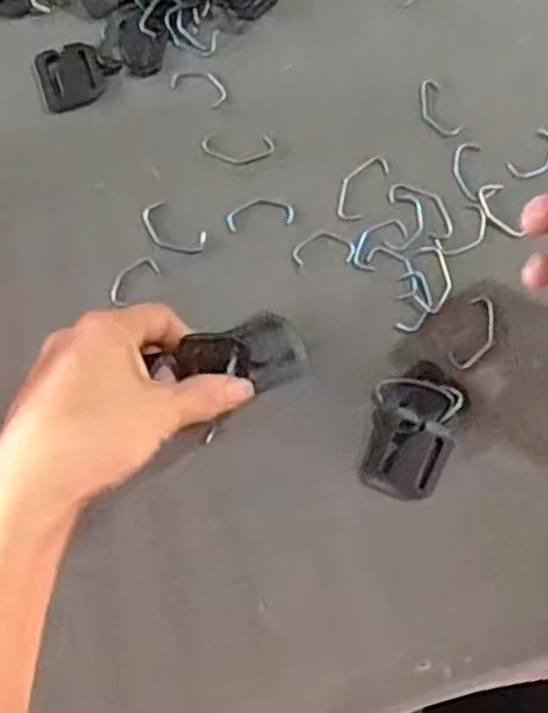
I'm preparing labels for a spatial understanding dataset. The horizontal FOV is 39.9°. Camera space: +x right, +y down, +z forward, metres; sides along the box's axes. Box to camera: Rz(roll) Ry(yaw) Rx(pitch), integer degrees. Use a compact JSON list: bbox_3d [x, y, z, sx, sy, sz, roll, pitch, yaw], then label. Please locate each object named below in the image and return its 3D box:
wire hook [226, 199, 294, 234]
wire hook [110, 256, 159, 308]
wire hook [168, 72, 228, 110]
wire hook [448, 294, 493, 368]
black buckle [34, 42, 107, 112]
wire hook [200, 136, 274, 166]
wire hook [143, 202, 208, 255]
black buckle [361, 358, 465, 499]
[{"bbox_3d":[-0.008,-0.076,0.397,0.036,0.004,0.018,-10,73,-3],"label":"wire hook"},{"bbox_3d":[-0.073,-0.040,0.387,0.015,0.004,0.031,44,77,12],"label":"wire hook"},{"bbox_3d":[-0.041,-0.151,0.419,0.033,0.004,0.018,33,76,9],"label":"wire hook"},{"bbox_3d":[0.104,-0.012,0.385,0.018,0.004,0.042,24,74,7],"label":"wire hook"},{"bbox_3d":[-0.112,-0.157,0.419,0.035,0.004,0.037,-19,74,-6],"label":"black buckle"},{"bbox_3d":[-0.020,-0.113,0.409,0.039,0.004,0.017,2,73,0],"label":"wire hook"},{"bbox_3d":[-0.054,-0.066,0.395,0.039,0.004,0.021,39,77,11],"label":"wire hook"},{"bbox_3d":[0.067,0.036,0.369,0.038,0.013,0.064,15,73,4],"label":"black buckle"}]

